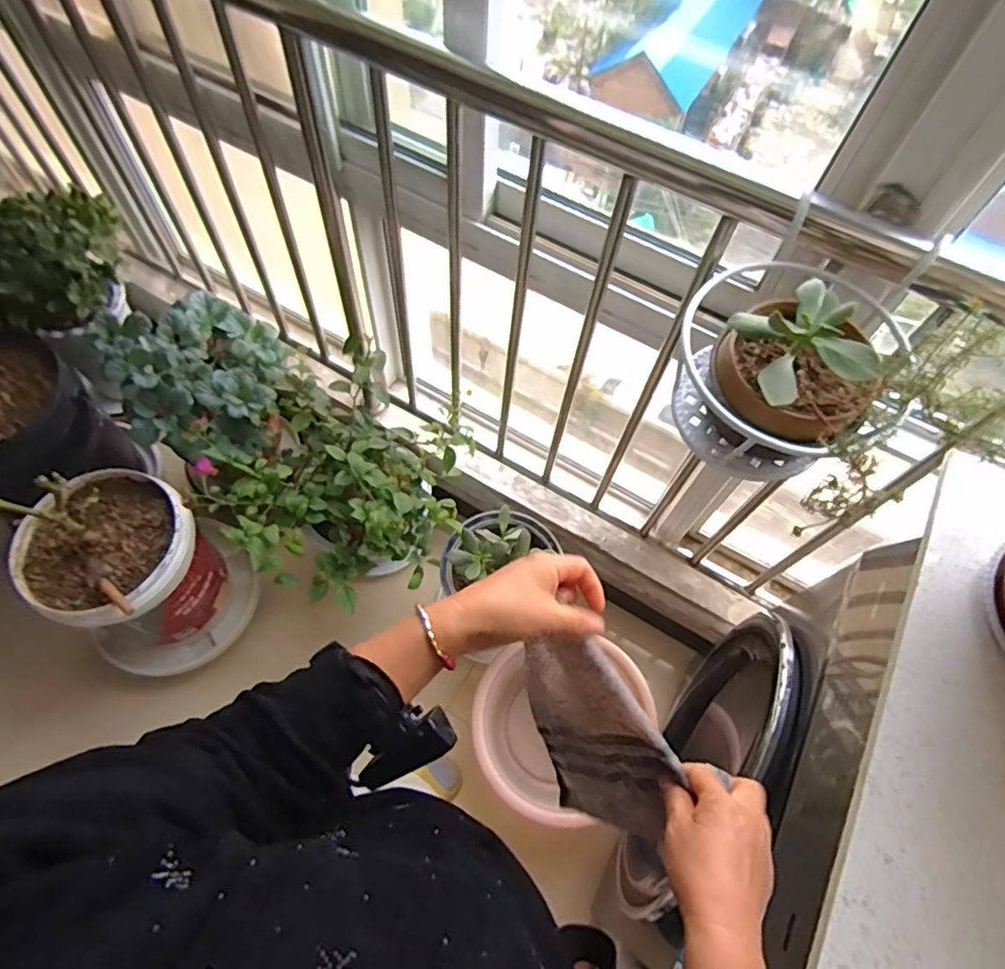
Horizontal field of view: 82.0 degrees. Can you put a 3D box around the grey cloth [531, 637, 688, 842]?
[{"bbox_3d":[0.074,0.240,0.561,0.021,0.226,0.197,-29,84,-29],"label":"grey cloth"}]

